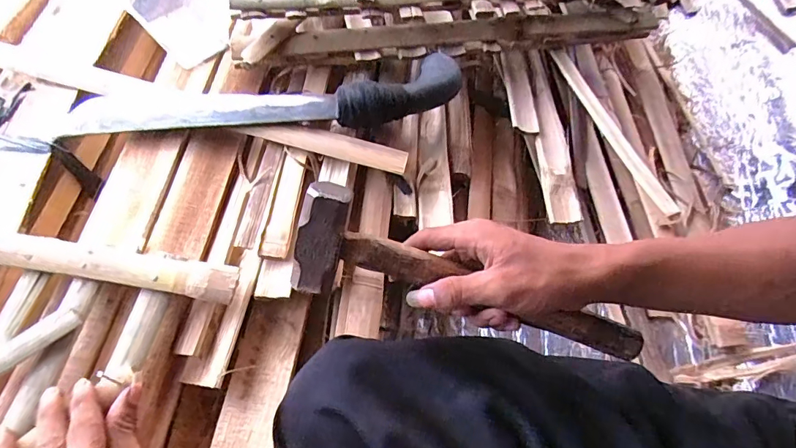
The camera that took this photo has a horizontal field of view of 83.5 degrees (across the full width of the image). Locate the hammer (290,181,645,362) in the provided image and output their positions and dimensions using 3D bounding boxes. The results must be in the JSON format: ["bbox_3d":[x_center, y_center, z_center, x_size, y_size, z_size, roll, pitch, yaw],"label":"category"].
[{"bbox_3d":[0.059,0.033,0.331,0.263,0.078,0.037,12,21,-6],"label":"hammer"}]

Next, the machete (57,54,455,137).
[{"bbox_3d":[-0.127,-0.125,0.452,0.391,0.040,0.074,-7,60,-1],"label":"machete"}]

